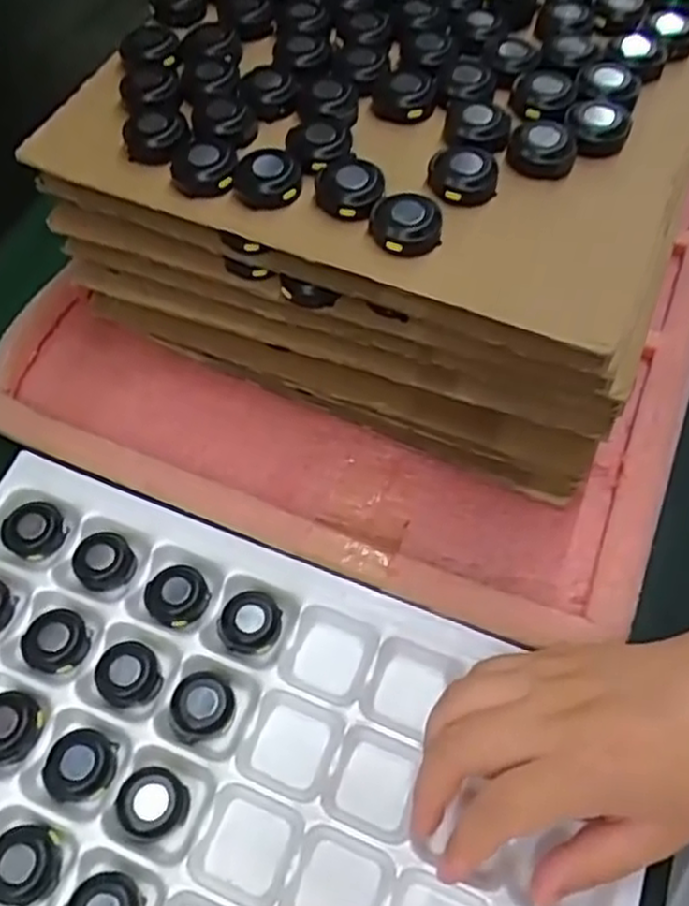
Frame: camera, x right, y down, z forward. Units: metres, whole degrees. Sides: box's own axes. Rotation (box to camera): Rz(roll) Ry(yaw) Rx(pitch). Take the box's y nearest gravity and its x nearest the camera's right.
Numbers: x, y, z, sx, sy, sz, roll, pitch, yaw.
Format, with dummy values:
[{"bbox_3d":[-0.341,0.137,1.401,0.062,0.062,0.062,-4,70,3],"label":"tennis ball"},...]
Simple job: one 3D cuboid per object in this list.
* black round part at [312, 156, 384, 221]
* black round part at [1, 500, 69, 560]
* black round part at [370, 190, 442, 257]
[{"bbox_3d":[0.002,-0.120,0.333,0.030,0.014,0.029,1,58,-1],"label":"black round part"},{"bbox_3d":[-0.162,0.040,0.387,0.031,0.012,0.029,1,58,-1],"label":"black round part"},{"bbox_3d":[0.026,-0.100,0.321,0.029,0.014,0.027,1,58,-1],"label":"black round part"}]

